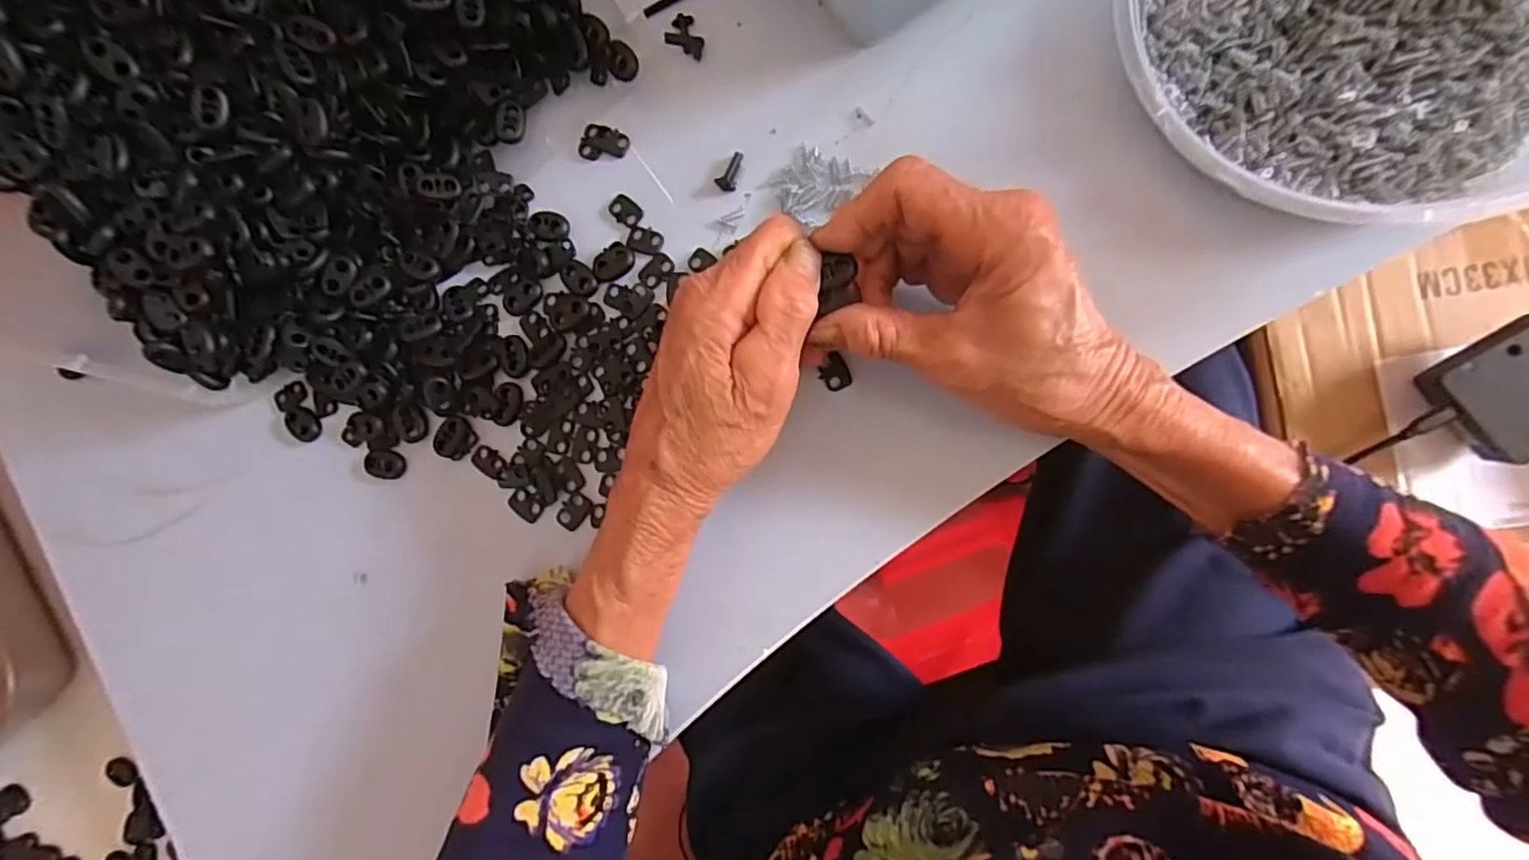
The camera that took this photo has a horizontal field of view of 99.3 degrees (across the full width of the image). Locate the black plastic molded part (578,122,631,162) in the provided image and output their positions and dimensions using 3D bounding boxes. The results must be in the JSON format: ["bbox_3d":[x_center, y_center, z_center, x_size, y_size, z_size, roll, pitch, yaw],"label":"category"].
[{"bbox_3d":[-0.082,-0.146,0.333,0.026,0.004,0.017,20,90,10],"label":"black plastic molded part"}]

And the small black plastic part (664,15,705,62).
[{"bbox_3d":[-0.038,-0.198,0.326,0.020,0.004,0.018,29,92,10],"label":"small black plastic part"}]

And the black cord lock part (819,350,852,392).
[{"bbox_3d":[0.032,-0.027,0.301,0.013,0.004,0.016,-27,83,7],"label":"black cord lock part"}]

